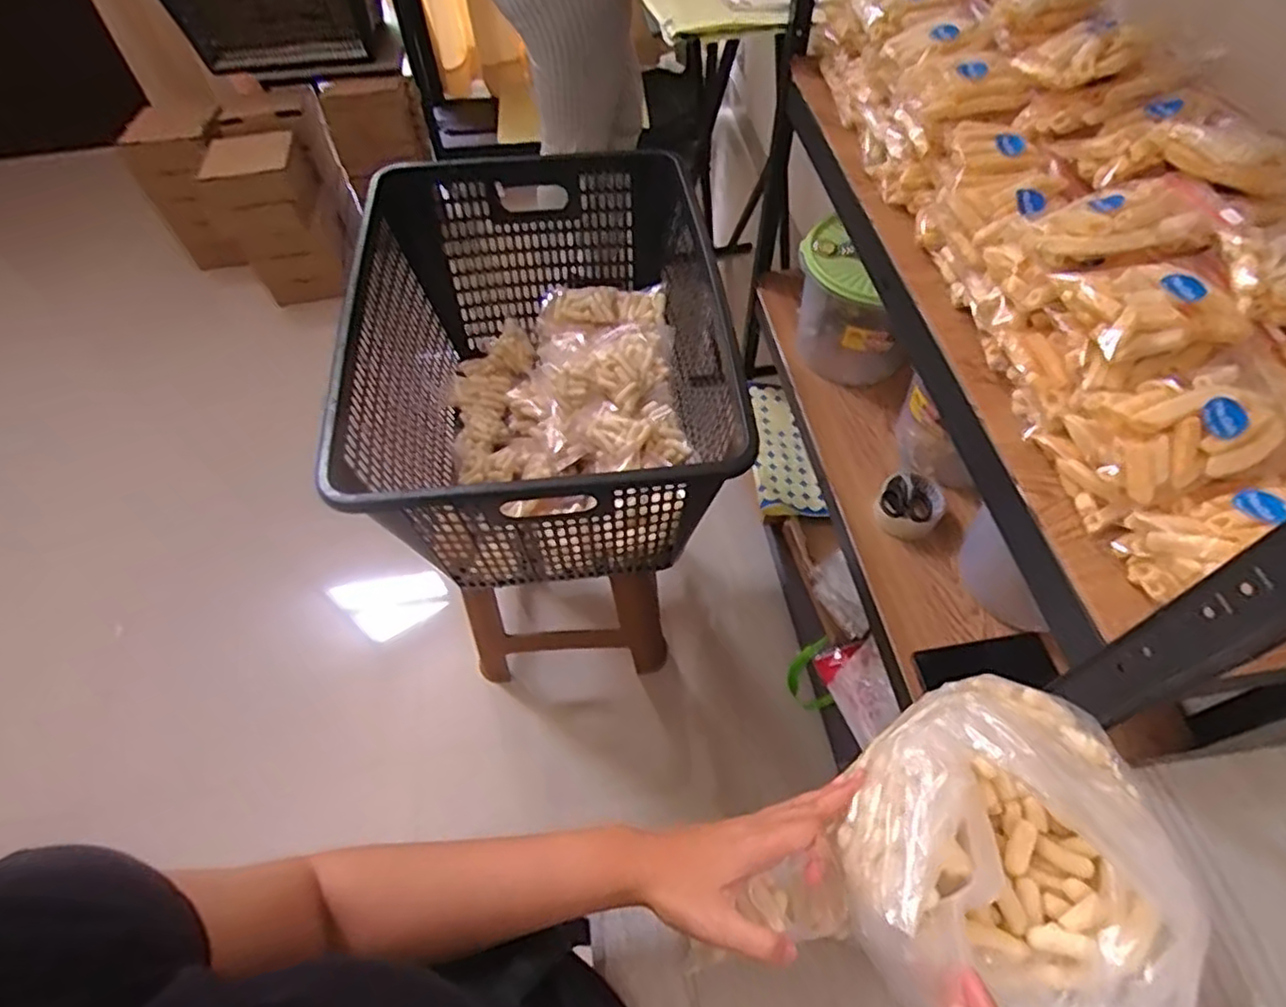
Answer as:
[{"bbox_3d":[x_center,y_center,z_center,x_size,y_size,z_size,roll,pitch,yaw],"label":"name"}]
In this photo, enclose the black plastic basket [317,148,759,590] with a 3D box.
[{"bbox_3d":[-0.115,-0.182,0.903,0.430,0.280,0.584,-6,57,-2],"label":"black plastic basket"}]

